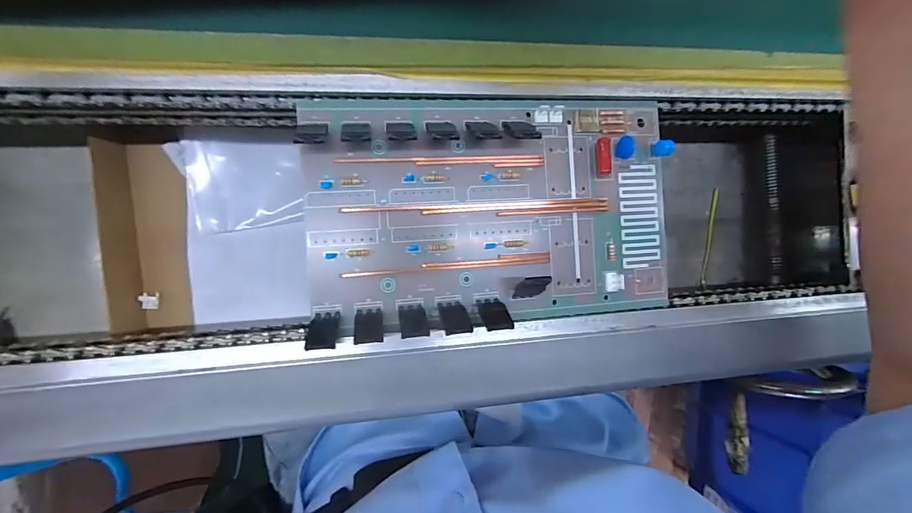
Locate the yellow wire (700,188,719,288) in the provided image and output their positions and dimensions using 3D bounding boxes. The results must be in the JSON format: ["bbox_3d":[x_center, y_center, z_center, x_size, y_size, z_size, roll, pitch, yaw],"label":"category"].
[{"bbox_3d":[0.238,-0.018,0.390,0.006,0.007,0.093,9,88,-10],"label":"yellow wire"}]

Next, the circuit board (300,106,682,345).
[{"bbox_3d":[0.027,-0.027,0.241,0.218,0.026,0.133,-4,91,-10],"label":"circuit board"}]

